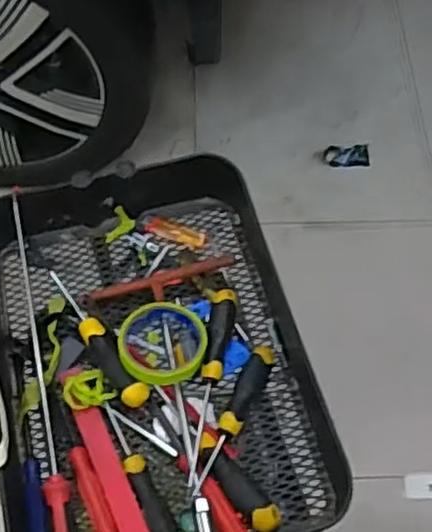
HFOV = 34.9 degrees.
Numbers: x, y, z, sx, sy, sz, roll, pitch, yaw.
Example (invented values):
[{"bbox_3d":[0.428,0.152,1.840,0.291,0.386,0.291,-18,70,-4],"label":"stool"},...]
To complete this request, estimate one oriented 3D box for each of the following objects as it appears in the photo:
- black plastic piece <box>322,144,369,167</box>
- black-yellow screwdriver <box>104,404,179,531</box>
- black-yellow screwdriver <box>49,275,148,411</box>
[{"bbox_3d":[0.332,-0.280,1.750,0.115,0.023,0.056,-2,61,-1],"label":"black plastic piece"},{"bbox_3d":[-0.071,0.206,0.671,0.026,0.026,0.160,-22,63,-12],"label":"black-yellow screwdriver"},{"bbox_3d":[-0.131,0.074,0.742,0.027,0.023,0.196,-31,55,-16],"label":"black-yellow screwdriver"}]

